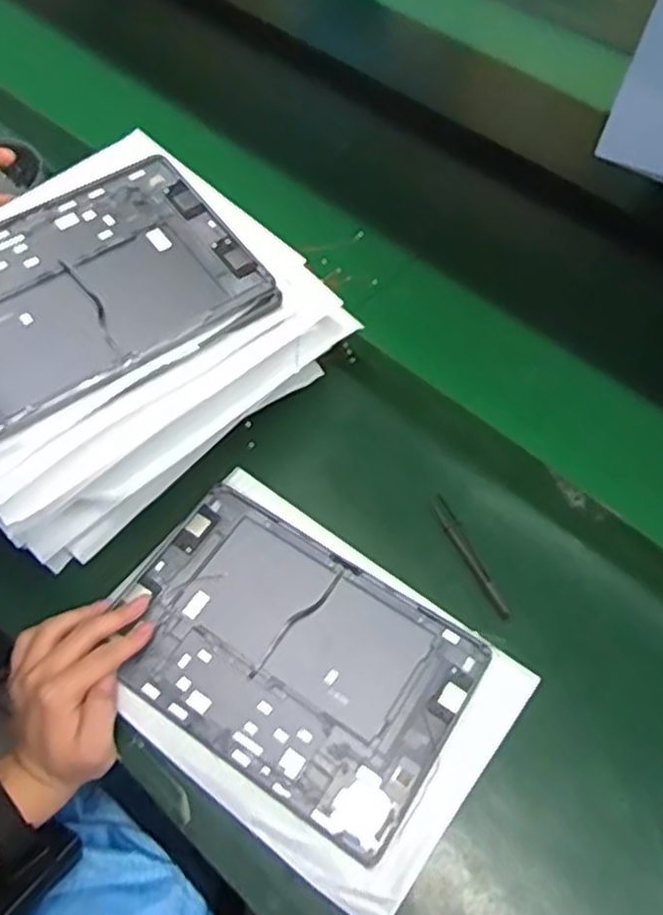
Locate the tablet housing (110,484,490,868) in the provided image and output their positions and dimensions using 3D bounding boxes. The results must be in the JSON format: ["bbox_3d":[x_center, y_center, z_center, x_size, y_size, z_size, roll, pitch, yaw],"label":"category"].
[{"bbox_3d":[-0.034,0.141,0.535,0.249,0.012,0.162,30,60,16],"label":"tablet housing"}]

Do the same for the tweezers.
[{"bbox_3d":[0.108,0.078,0.579,0.014,0.004,0.109,-26,65,-1],"label":"tweezers"}]

